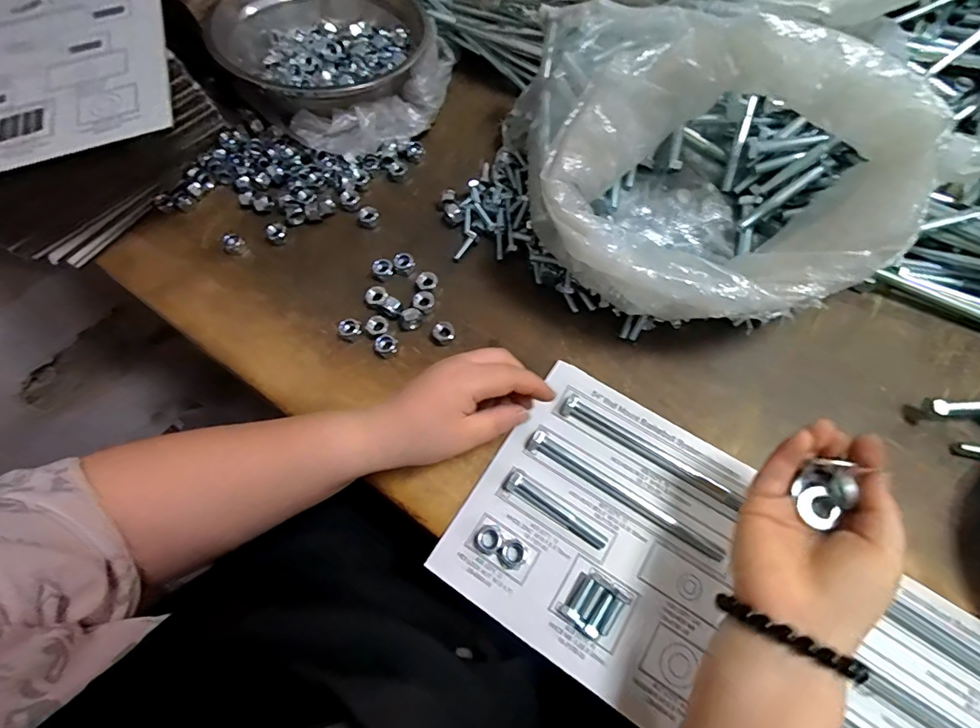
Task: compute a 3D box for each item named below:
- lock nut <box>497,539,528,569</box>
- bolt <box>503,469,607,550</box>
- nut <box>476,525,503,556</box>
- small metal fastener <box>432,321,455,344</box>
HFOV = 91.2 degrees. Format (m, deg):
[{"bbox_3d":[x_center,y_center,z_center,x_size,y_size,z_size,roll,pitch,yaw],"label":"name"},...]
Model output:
[{"bbox_3d":[0.016,0.135,0.341,0.020,0.010,0.019,-1,68,2],"label":"lock nut"},{"bbox_3d":[0.048,0.107,0.350,0.082,0.014,0.014,32,73,15],"label":"bolt"},{"bbox_3d":[0.000,0.126,0.346,0.018,0.010,0.020,35,74,16],"label":"nut"},{"bbox_3d":[-0.039,-0.026,0.412,0.019,0.009,0.021,-40,71,-13],"label":"small metal fastener"}]

